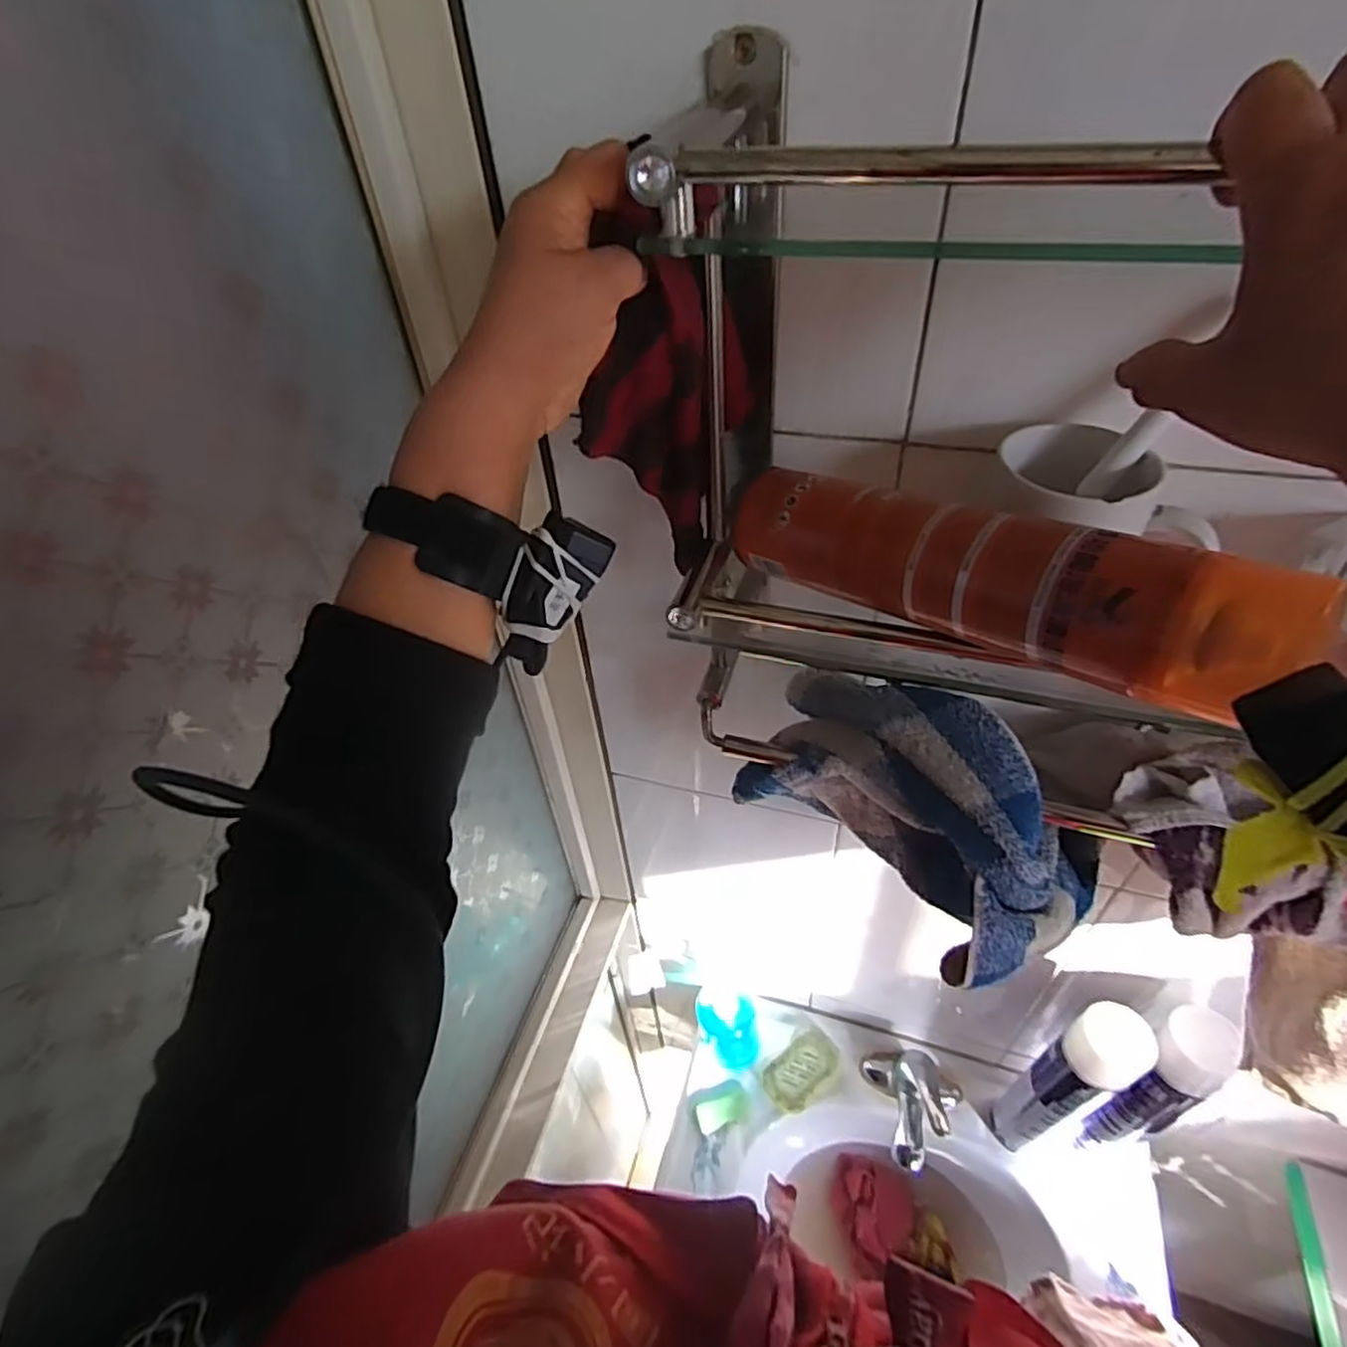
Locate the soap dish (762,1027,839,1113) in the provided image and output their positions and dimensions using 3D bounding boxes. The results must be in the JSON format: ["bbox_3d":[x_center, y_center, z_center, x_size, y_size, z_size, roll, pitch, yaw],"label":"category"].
[{"bbox_3d":[0.174,0.531,0.955,0.109,0.022,0.062,-31,49,-26],"label":"soap dish"}]

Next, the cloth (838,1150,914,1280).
[{"bbox_3d":[0.252,0.685,0.897,0.094,0.029,0.122,11,45,16],"label":"cloth"}]

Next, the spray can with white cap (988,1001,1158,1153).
[{"bbox_3d":[0.415,0.445,0.757,0.059,0.327,0.064,-2,43,2],"label":"spray can with white cap"}]

